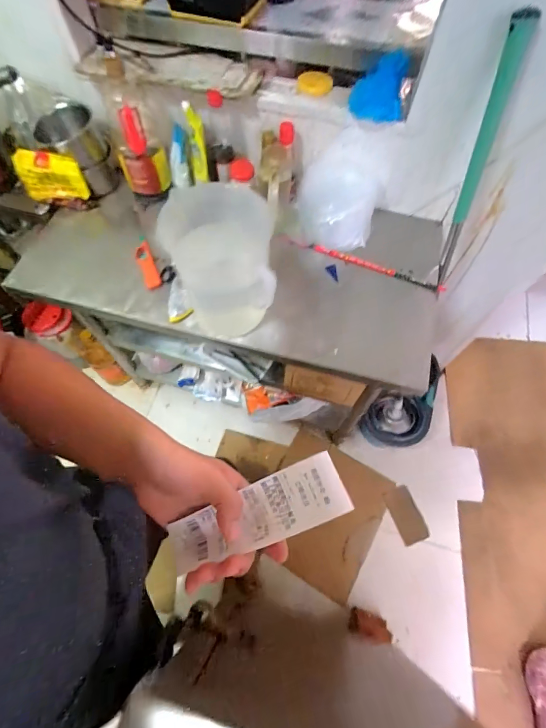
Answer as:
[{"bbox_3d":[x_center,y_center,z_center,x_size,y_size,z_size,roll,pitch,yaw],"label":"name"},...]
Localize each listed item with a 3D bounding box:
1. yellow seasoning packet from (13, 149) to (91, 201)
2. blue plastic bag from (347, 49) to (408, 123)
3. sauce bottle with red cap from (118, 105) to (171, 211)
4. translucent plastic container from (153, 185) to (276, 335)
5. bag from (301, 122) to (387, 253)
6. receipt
[{"bbox_3d":[-0.551,-0.465,0.875,0.171,0.106,0.027,6,49,3],"label":"yellow seasoning packet"},{"bbox_3d":[0.232,-0.619,0.783,0.120,0.021,0.158,4,92,-7],"label":"blue plastic bag"},{"bbox_3d":[-0.330,-0.514,0.874,0.088,0.214,0.090,33,68,14],"label":"sauce bottle with red cap"},{"bbox_3d":[-0.111,-0.185,0.708,0.215,0.249,0.178,-1,64,-1],"label":"translucent plastic container"},{"bbox_3d":[0.161,-0.414,0.855,0.205,0.168,0.206,14,65,6],"label":"bag"},{"bbox_3d":[-0.018,0.143,0.328,0.175,0.009,0.053,-27,69,8],"label":"receipt"}]

